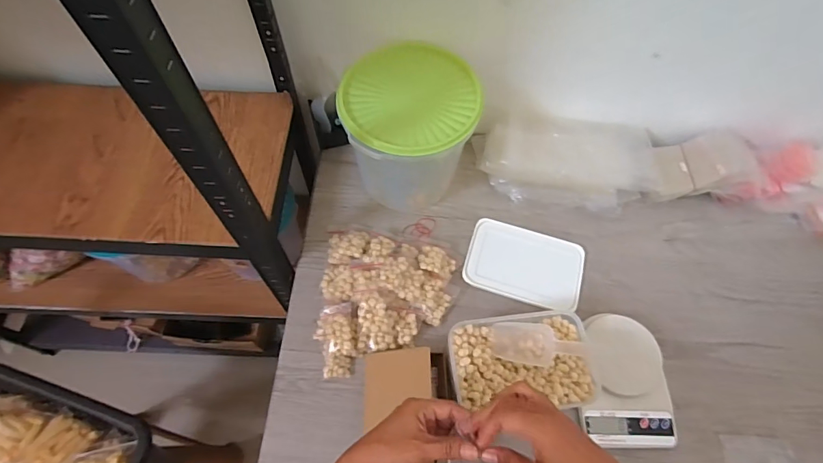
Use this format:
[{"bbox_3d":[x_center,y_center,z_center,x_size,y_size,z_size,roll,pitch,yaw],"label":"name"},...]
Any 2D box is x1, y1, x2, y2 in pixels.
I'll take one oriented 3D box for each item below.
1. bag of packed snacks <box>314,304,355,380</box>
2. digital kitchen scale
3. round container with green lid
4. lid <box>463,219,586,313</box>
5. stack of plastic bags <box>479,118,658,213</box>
[{"bbox_3d":[-0.106,0.160,0.663,0.069,0.050,0.106,-9,64,-7],"label":"bag of packed snacks"},{"bbox_3d":[0.305,0.214,0.648,0.130,0.038,0.182,1,63,-2],"label":"digital kitchen scale"},{"bbox_3d":[-0.005,-0.158,0.737,0.196,0.202,0.196,1,63,-2],"label":"round container with green lid"},{"bbox_3d":[0.190,0.054,0.748,0.189,0.011,0.125,18,64,7],"label":"lid"},{"bbox_3d":[0.275,-0.123,0.795,0.294,0.070,0.154,8,63,2],"label":"stack of plastic bags"}]

